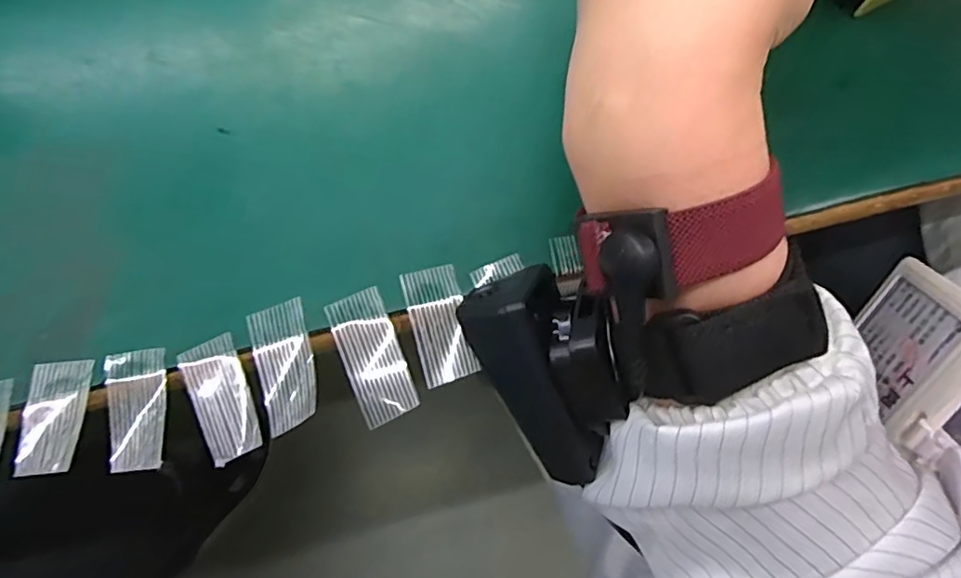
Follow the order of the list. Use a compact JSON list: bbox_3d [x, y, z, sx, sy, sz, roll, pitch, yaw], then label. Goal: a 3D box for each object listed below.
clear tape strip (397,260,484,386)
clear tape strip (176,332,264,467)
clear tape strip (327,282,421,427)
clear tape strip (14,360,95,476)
[{"bbox_3d":[-0.015,0.012,0.207,0.020,0.008,0.042,-15,76,-3],"label":"clear tape strip"},{"bbox_3d":[-0.094,0.039,0.208,0.021,0.004,0.046,-29,66,-8],"label":"clear tape strip"},{"bbox_3d":[-0.039,0.024,0.206,0.020,0.004,0.046,-22,78,-7],"label":"clear tape strip"},{"bbox_3d":[-0.149,0.045,0.202,0.020,0.010,0.038,1,76,-2],"label":"clear tape strip"}]

